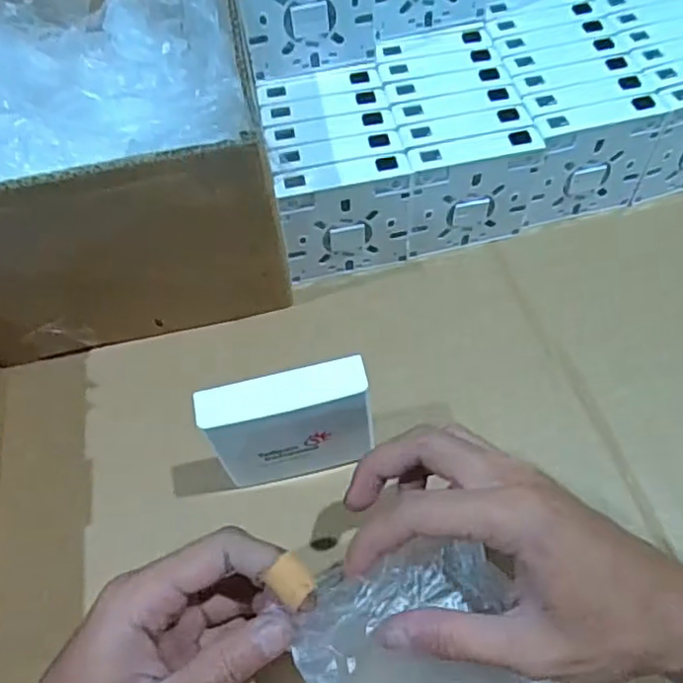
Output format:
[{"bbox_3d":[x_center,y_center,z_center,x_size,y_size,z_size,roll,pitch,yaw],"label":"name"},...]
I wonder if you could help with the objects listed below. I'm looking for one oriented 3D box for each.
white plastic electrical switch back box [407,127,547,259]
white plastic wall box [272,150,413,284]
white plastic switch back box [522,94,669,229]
[{"bbox_3d":[0.087,-0.097,0.438,0.086,0.087,0.020,-11,59,-3],"label":"white plastic electrical switch back box"},{"bbox_3d":[0.003,-0.080,0.432,0.084,0.090,0.021,-12,59,-4],"label":"white plastic wall box"},{"bbox_3d":[0.170,-0.122,0.447,0.086,0.086,0.020,-15,59,-5],"label":"white plastic switch back box"}]

